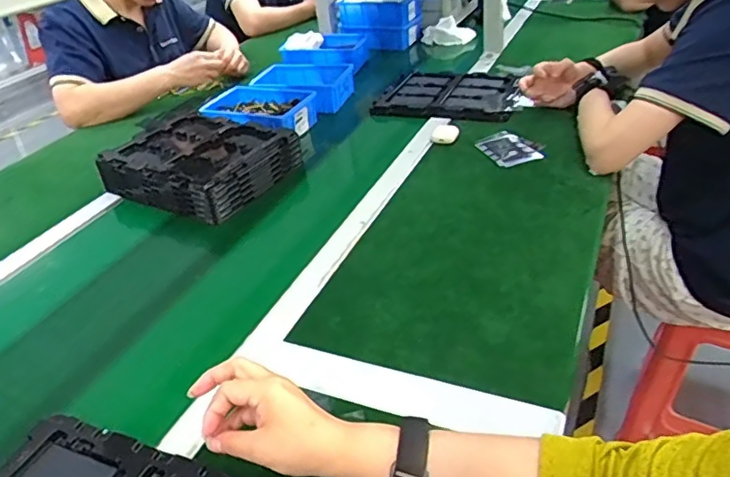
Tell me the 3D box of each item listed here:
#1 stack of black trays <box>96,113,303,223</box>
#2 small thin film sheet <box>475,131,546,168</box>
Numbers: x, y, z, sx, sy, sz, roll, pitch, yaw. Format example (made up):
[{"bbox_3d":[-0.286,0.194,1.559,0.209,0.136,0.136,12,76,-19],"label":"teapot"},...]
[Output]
[{"bbox_3d":[-0.278,-0.137,0.982,0.266,0.056,0.229,15,40,29],"label":"stack of black trays"},{"bbox_3d":[0.245,-0.151,0.962,0.078,0.007,0.116,-22,40,-10],"label":"small thin film sheet"}]

